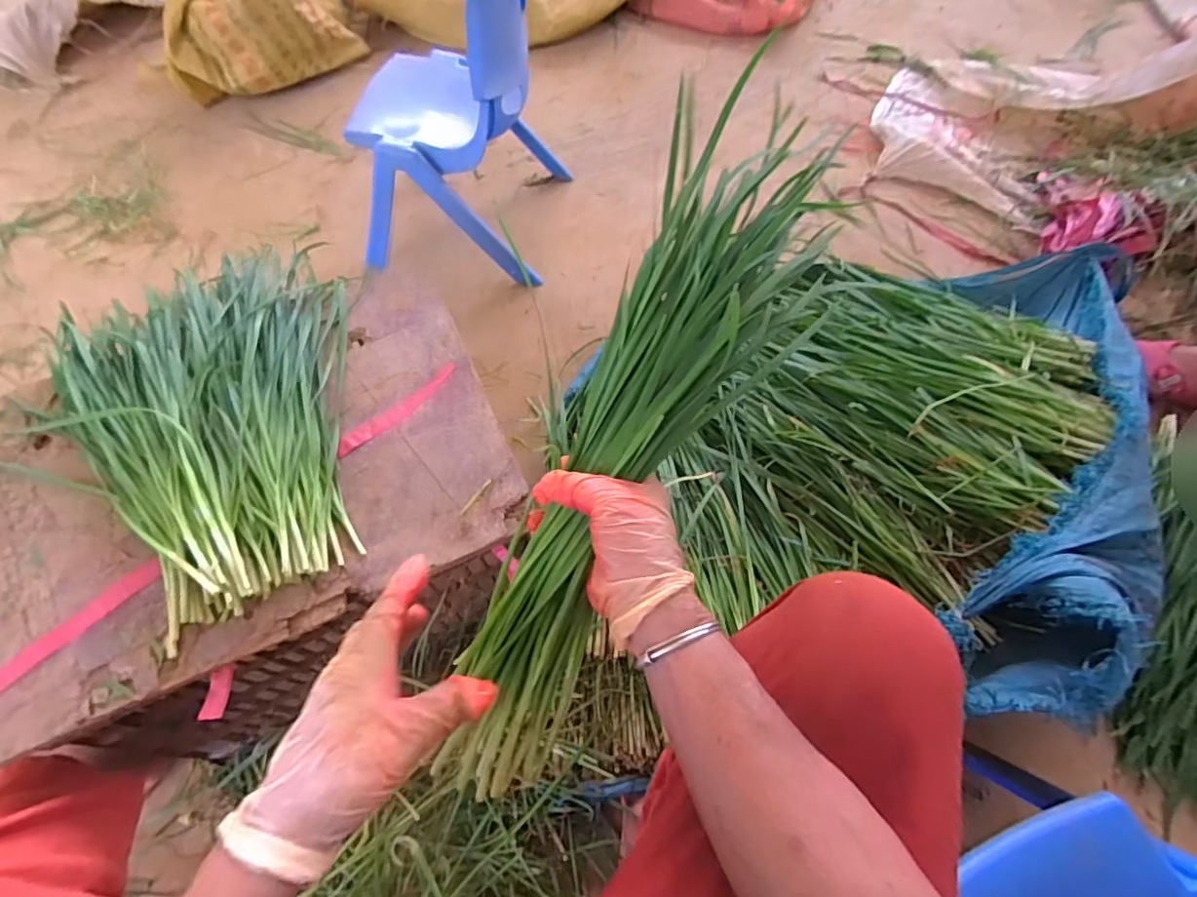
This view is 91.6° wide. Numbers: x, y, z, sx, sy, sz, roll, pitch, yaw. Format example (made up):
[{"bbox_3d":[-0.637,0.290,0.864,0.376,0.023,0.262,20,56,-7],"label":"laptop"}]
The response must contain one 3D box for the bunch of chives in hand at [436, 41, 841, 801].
[{"bbox_3d":[0.029,-0.002,0.421,0.120,0.054,0.509,24,86,12],"label":"bunch of chives in hand"}]

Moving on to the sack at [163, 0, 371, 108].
[{"bbox_3d":[-0.810,-1.010,1.389,0.443,0.233,0.239,-21,62,-14],"label":"sack"}]

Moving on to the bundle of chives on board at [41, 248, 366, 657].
[{"bbox_3d":[-0.388,-0.051,0.599,0.297,0.046,0.448,-28,64,-17],"label":"bundle of chives on board"}]

